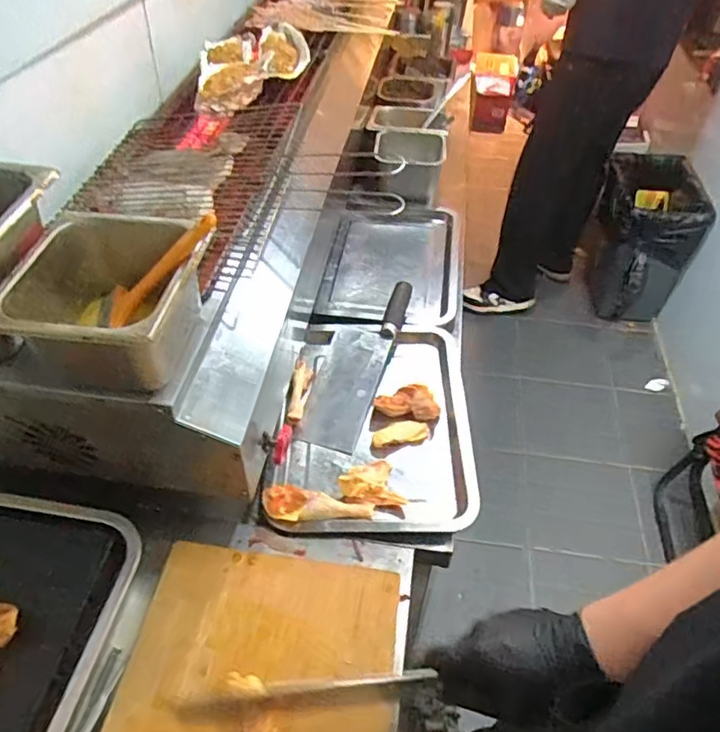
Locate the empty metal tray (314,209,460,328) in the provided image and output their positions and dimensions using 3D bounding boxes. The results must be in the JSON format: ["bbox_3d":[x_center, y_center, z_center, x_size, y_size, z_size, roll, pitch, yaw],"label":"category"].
[{"bbox_3d":[0.056,-0.188,1.079,0.236,0.032,0.340,8,46,3],"label":"empty metal tray"}]

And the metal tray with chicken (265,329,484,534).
[{"bbox_3d":[0.025,0.072,0.817,0.255,0.049,0.339,6,46,-1],"label":"metal tray with chicken"}]

